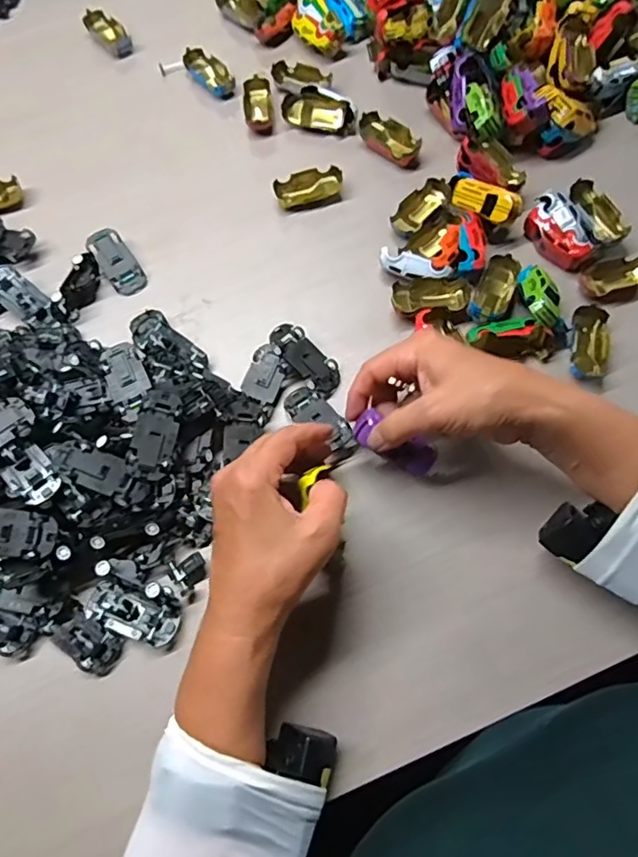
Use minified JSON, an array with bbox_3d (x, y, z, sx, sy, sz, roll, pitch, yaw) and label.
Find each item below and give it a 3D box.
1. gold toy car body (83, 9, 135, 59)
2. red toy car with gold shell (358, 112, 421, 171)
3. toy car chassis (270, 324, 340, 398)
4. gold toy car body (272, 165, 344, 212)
[{"bbox_3d":[-0.233,-0.437,0.604,0.031,0.018,0.064,-39,73,-12],"label":"gold toy car body"},{"bbox_3d":[0.069,-0.282,0.531,0.030,0.017,0.066,-41,73,-12],"label":"red toy car with gold shell"},{"bbox_3d":[-0.010,-0.058,0.444,0.030,0.011,0.067,-43,88,-13],"label":"toy car chassis"},{"bbox_3d":[-0.009,-0.228,0.516,0.063,0.014,0.035,-20,70,-5],"label":"gold toy car body"}]

